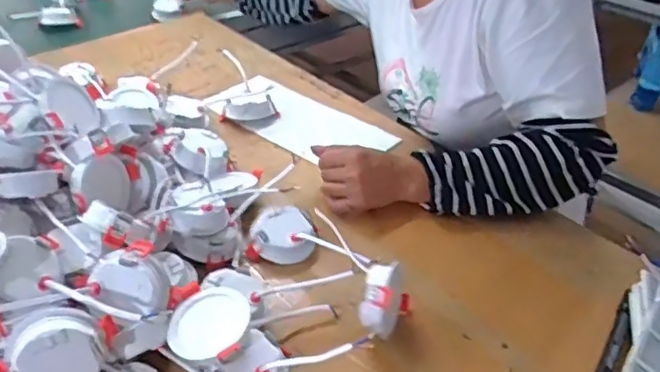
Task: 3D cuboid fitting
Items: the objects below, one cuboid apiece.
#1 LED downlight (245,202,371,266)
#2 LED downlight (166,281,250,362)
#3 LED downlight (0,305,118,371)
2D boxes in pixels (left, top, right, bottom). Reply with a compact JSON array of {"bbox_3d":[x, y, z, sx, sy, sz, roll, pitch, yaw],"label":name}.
[{"bbox_3d":[-0.020,0.055,0.643,0.143,0.039,0.071,13,38,15],"label":"LED downlight"},{"bbox_3d":[-0.108,0.125,0.524,0.074,0.033,0.067,4,54,11],"label":"LED downlight"},{"bbox_3d":[-0.180,0.170,0.440,0.082,0.049,0.192,-24,63,-26],"label":"LED downlight"}]

